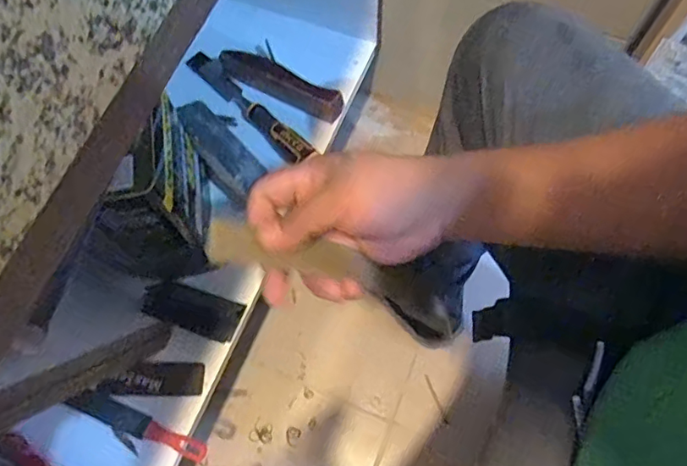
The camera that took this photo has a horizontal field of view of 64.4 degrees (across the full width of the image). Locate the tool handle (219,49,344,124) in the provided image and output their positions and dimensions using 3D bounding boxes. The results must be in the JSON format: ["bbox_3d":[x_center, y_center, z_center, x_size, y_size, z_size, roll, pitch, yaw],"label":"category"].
[{"bbox_3d":[-0.092,-0.223,0.806,0.193,0.035,0.031,25,72,11],"label":"tool handle"}]

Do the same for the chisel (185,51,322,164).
[{"bbox_3d":[-0.148,-0.198,0.825,0.036,0.026,0.270,-42,73,-13],"label":"chisel"}]

